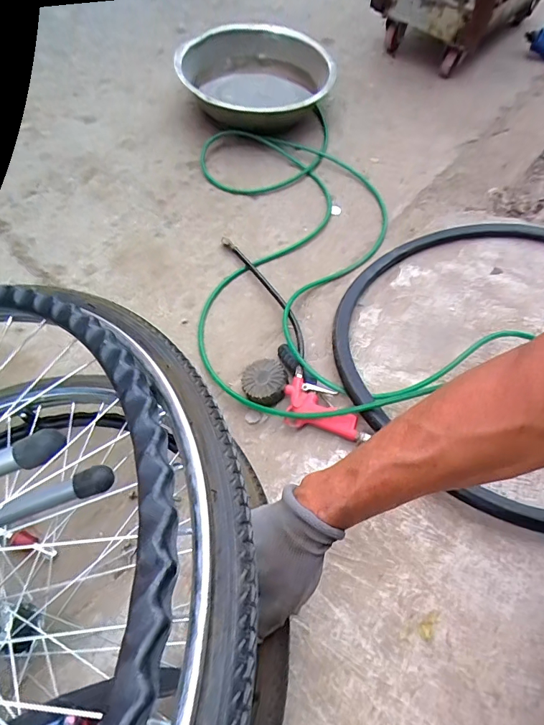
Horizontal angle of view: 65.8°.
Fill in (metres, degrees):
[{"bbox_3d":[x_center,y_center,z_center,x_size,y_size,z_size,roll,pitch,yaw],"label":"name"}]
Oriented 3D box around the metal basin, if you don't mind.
[{"bbox_3d":[-0.030,-0.703,1.032,0.338,0.098,0.378,21,62,8],"label":"metal basin"}]

